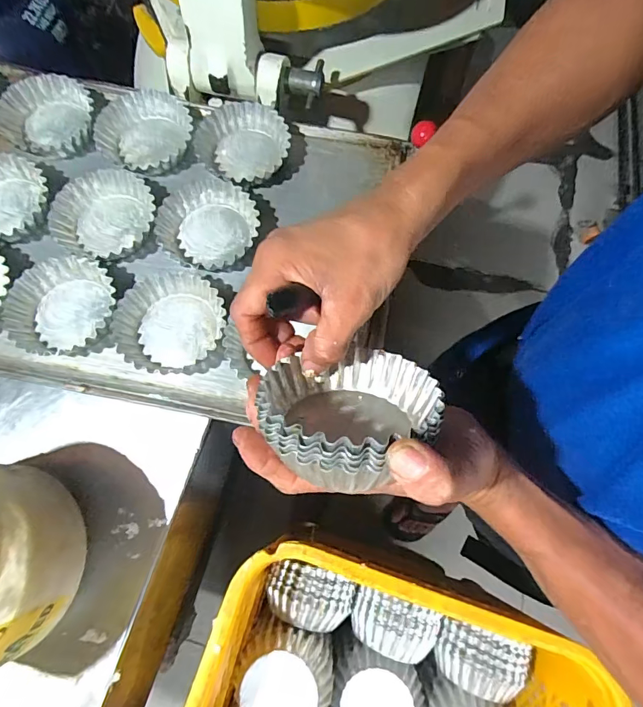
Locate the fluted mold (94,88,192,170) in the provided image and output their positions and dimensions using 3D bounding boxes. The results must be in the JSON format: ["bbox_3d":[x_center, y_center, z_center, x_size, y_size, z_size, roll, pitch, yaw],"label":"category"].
[{"bbox_3d":[-0.191,-0.247,0.482,0.099,0.026,0.089,-1,72,0],"label":"fluted mold"}]

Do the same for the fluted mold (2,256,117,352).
[{"bbox_3d":[-0.247,-0.048,0.417,0.098,0.028,0.088,-37,76,-10],"label":"fluted mold"}]

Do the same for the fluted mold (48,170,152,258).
[{"bbox_3d":[-0.225,-0.143,0.453,0.093,0.026,0.089,0,72,0],"label":"fluted mold"}]

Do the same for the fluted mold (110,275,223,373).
[{"bbox_3d":[-0.142,-0.032,0.411,0.098,0.027,0.088,-31,75,-9],"label":"fluted mold"}]

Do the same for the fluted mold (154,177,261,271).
[{"bbox_3d":[-0.114,-0.134,0.444,0.099,0.027,0.090,0,72,0],"label":"fluted mold"}]

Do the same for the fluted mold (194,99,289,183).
[{"bbox_3d":[-0.083,-0.229,0.477,0.098,0.032,0.083,6,73,2],"label":"fluted mold"}]

